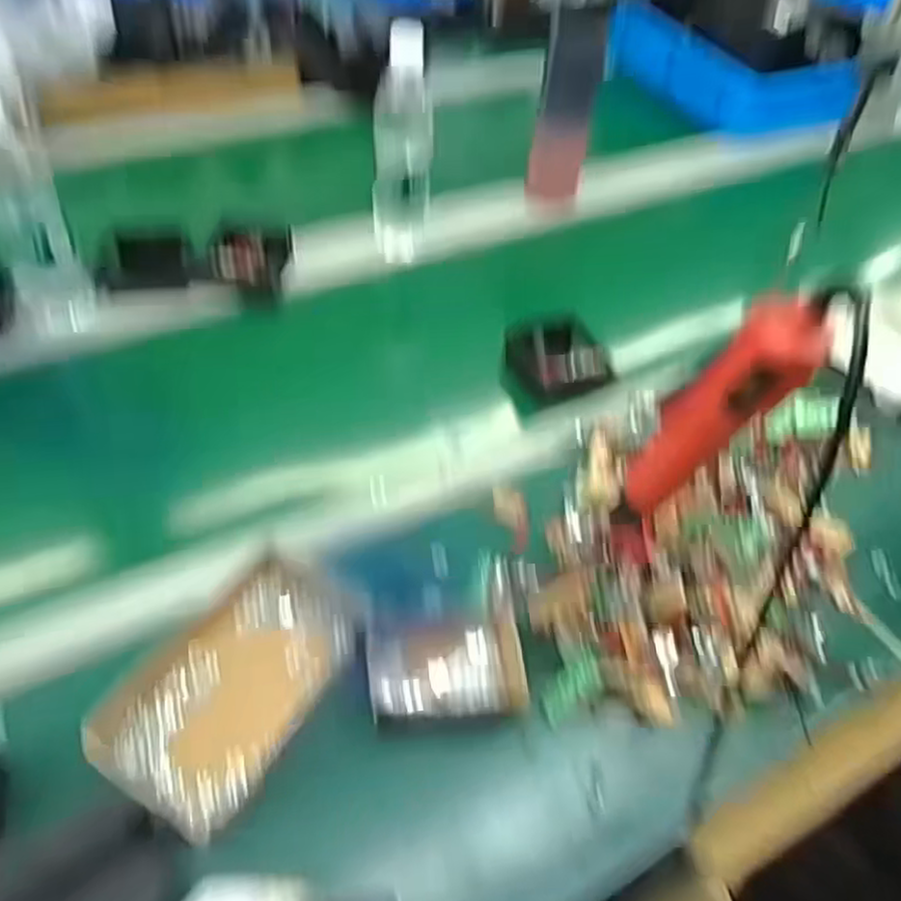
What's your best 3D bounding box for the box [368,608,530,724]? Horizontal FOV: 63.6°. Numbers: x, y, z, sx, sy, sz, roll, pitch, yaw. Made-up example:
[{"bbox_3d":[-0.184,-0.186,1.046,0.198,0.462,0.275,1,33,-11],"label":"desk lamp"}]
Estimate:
[{"bbox_3d":[-0.003,0.156,0.537,0.112,0.024,0.080,-2,48,-8],"label":"box"}]

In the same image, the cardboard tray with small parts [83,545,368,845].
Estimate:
[{"bbox_3d":[-0.150,0.150,0.503,0.117,0.033,0.192,24,50,15],"label":"cardboard tray with small parts"}]

